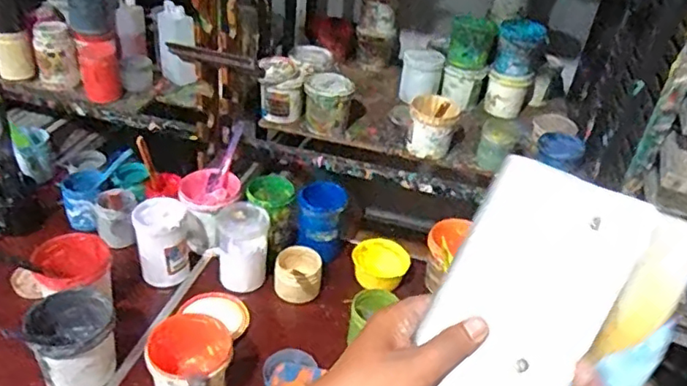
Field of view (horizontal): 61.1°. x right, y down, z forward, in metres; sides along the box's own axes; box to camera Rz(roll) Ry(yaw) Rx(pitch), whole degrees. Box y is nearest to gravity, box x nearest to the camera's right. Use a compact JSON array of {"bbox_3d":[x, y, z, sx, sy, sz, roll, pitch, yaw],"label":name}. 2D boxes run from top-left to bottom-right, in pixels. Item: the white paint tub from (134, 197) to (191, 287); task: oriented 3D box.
[{"bbox_3d":[-0.355,0.096,1.138,0.101,0.142,0.108,5,35,-3],"label":"white paint tub"}]

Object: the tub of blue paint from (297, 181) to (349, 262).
[{"bbox_3d":[-0.047,0.054,1.226,0.100,0.133,0.092,5,35,-3],"label":"tub of blue paint"}]

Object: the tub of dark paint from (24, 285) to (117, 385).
[{"bbox_3d":[-0.431,0.239,0.929,0.130,0.119,0.135,5,35,-3],"label":"tub of dark paint"}]

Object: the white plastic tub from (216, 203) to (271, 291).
[{"bbox_3d":[-0.198,0.106,1.141,0.097,0.146,0.097,5,35,-3],"label":"white plastic tub"}]

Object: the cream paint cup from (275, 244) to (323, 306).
[{"bbox_3d":[-0.092,0.161,1.158,0.106,0.073,0.097,5,35,-3],"label":"cream paint cup"}]

